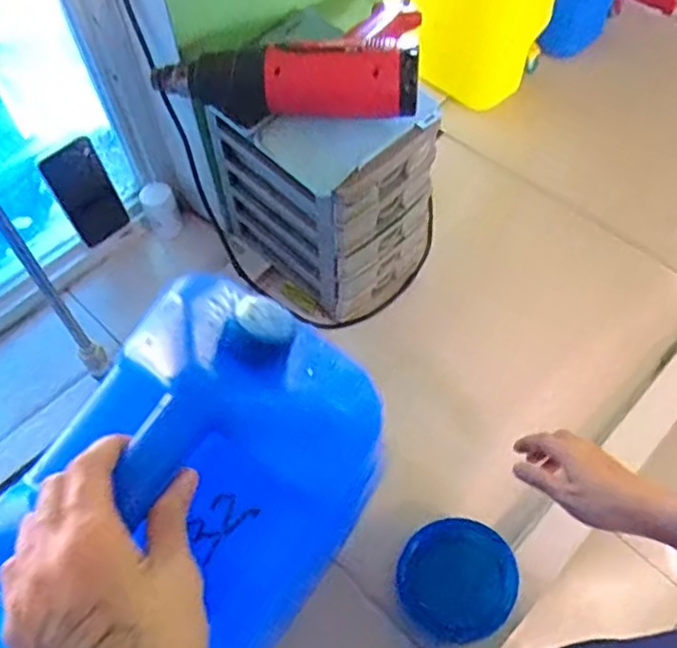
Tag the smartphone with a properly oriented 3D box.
[{"bbox_3d":[-0.335,-0.174,0.896,0.072,0.145,0.011,-34,48,-17],"label":"smartphone"}]

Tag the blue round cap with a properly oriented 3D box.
[{"bbox_3d":[0.127,0.270,0.717,0.118,0.017,0.117,27,63,18],"label":"blue round cap"}]

